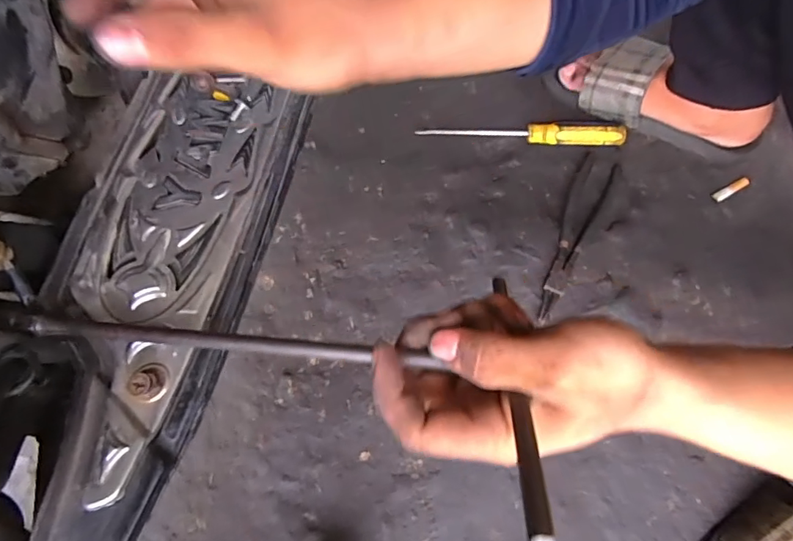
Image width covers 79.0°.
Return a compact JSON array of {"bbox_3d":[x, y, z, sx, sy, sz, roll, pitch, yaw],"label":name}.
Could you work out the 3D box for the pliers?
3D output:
[{"bbox_3d":[0.212,-0.042,0.571,0.046,0.016,0.227,22,75,9],"label":"pliers"}]

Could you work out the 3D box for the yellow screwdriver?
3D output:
[{"bbox_3d":[0.157,-0.175,0.607,0.253,0.029,0.028,3,73,3],"label":"yellow screwdriver"}]

